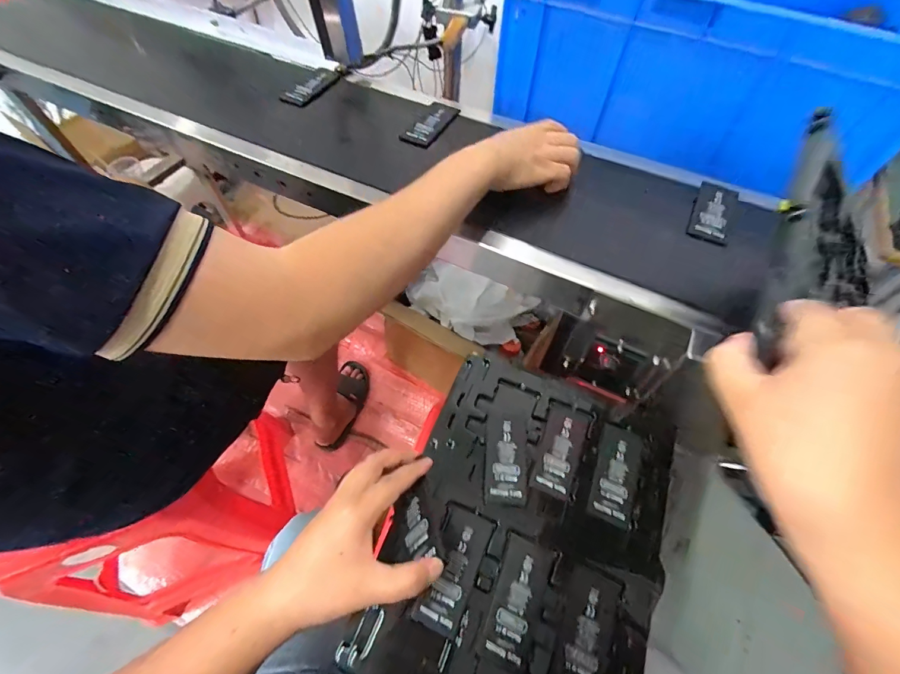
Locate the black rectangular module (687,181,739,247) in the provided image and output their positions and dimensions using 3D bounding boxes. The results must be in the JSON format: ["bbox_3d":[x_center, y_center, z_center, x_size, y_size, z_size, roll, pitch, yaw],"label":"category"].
[{"bbox_3d":[0.310,-0.147,0.466,0.045,0.012,0.090,25,64,13],"label":"black rectangular module"}]

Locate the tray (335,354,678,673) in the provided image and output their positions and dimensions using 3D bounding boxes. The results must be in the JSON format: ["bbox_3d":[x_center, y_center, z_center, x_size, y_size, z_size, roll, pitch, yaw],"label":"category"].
[{"bbox_3d":[0.076,0.184,0.384,0.243,0.015,0.317,20,59,11],"label":"tray"}]

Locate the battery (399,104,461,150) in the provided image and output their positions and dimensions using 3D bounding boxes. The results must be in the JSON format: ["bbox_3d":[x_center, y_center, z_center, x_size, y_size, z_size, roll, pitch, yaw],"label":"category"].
[{"bbox_3d":[-0.026,-0.294,0.552,0.042,0.010,0.105,28,62,3],"label":"battery"}]

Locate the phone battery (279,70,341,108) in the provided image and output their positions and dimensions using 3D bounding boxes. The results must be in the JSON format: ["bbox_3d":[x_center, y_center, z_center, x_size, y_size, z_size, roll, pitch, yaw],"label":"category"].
[{"bbox_3d":[-0.203,-0.373,0.593,0.047,0.011,0.096,25,60,14],"label":"phone battery"}]

